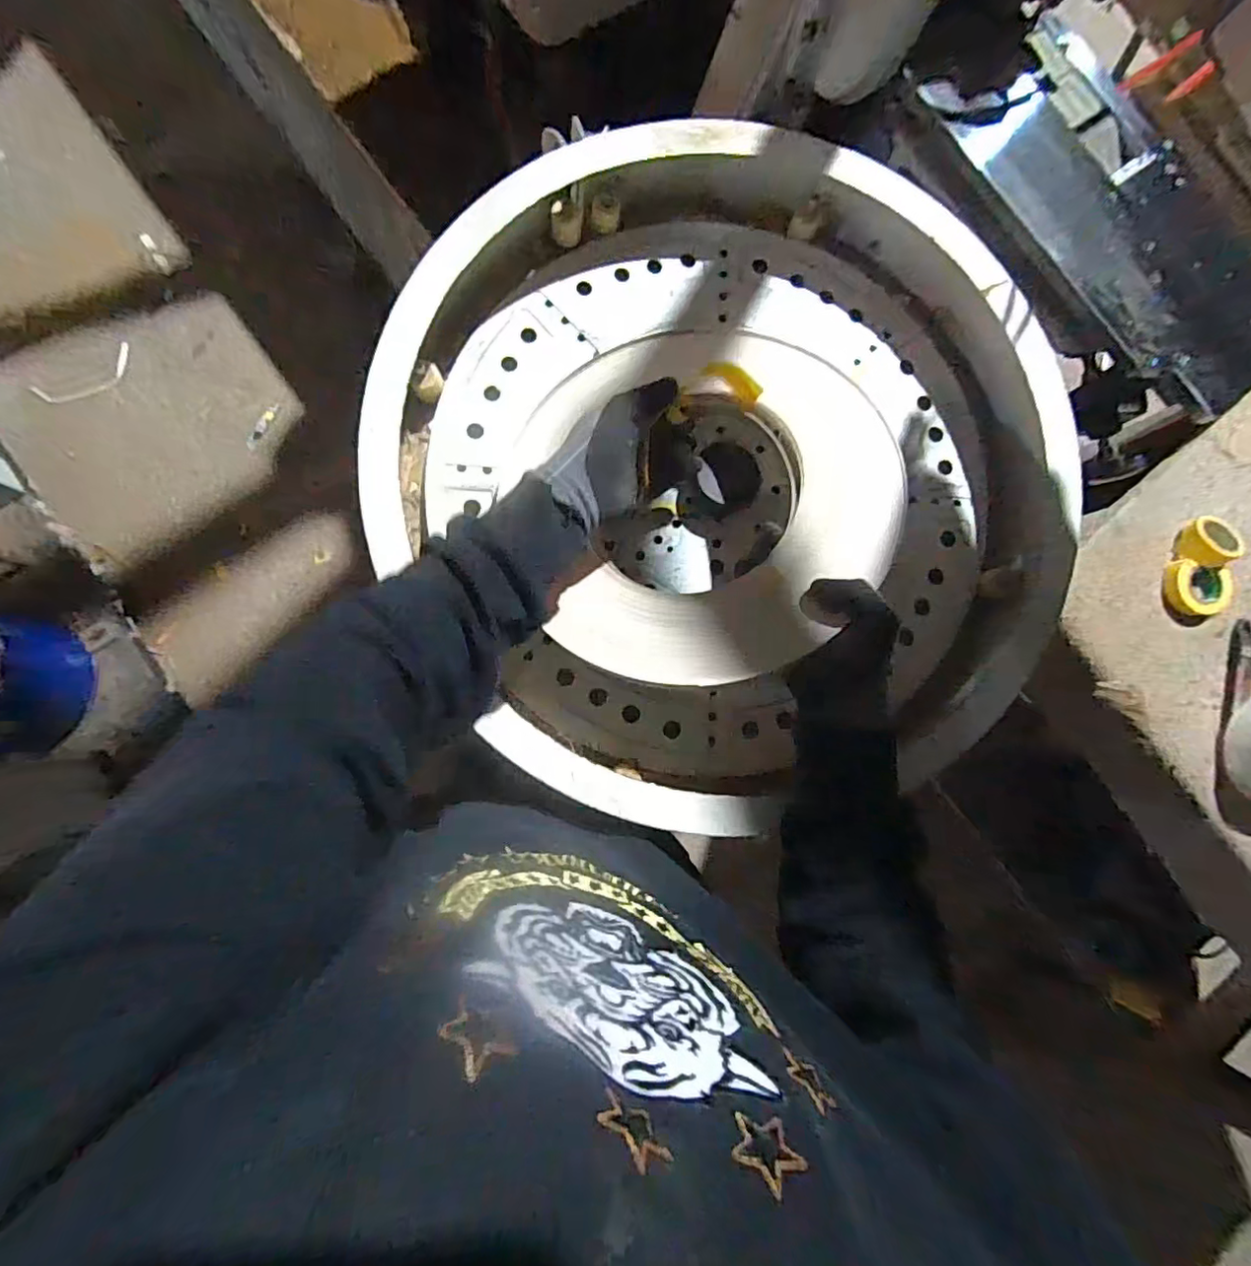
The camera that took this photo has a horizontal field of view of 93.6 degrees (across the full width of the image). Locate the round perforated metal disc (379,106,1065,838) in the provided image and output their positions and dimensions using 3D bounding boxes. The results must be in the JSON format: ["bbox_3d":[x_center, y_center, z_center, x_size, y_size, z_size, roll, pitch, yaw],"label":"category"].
[{"bbox_3d":[0.084,-0.175,0.552,0.603,0.141,0.585,1,83,-6],"label":"round perforated metal disc"}]

